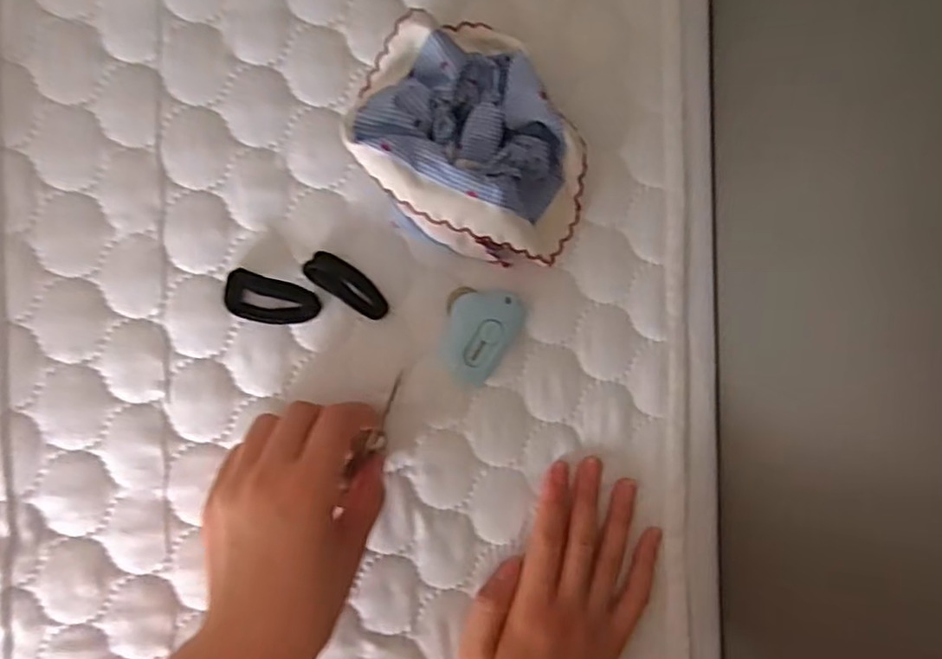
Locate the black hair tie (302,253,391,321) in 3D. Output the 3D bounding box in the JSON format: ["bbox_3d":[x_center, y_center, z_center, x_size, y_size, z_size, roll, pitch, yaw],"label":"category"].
[{"bbox_3d":[-0.064,-0.024,0.359,0.047,0.009,0.019,34,85,-7],"label":"black hair tie"}]

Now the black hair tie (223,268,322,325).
[{"bbox_3d":[-0.104,-0.014,0.356,0.048,0.007,0.024,17,87,-8],"label":"black hair tie"}]

